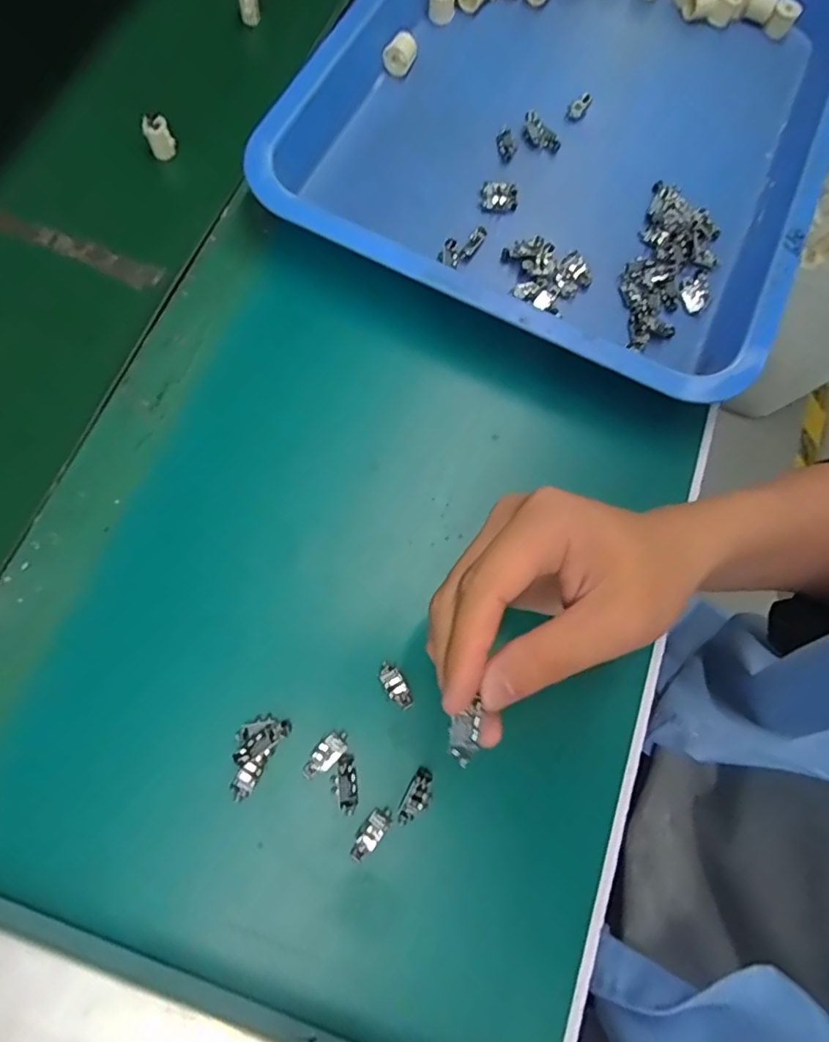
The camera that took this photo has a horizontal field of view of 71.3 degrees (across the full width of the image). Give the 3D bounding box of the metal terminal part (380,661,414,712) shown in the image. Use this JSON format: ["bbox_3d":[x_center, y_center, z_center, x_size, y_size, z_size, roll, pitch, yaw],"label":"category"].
[{"bbox_3d":[-0.009,0.087,0.305,0.011,0.004,0.026,-37,79,-14],"label":"metal terminal part"}]

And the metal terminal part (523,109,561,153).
[{"bbox_3d":[0.089,-0.274,0.411,0.032,0.011,0.012,43,76,-1],"label":"metal terminal part"}]

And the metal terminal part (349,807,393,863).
[{"bbox_3d":[-0.022,0.155,0.287,0.012,0.007,0.027,39,74,8],"label":"metal terminal part"}]

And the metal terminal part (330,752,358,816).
[{"bbox_3d":[-0.035,0.131,0.289,0.012,0.005,0.028,-3,73,-6],"label":"metal terminal part"}]

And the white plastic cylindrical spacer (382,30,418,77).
[{"bbox_3d":[-0.010,-0.342,0.425,0.022,0.023,0.024,11,72,-1],"label":"white plastic cylindrical spacer"}]

